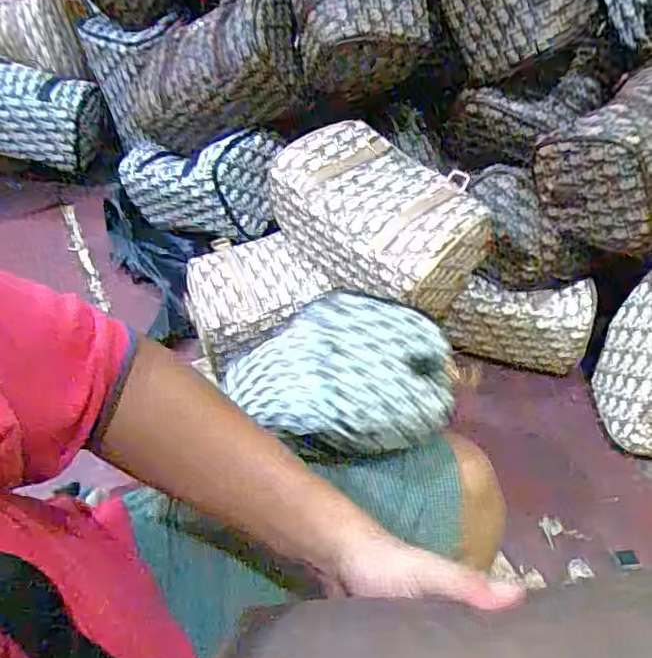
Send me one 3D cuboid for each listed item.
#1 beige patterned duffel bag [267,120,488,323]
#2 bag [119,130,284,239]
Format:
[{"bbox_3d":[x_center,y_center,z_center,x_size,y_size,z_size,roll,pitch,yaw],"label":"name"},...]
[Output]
[{"bbox_3d":[0.060,-0.121,0.708,0.160,0.103,0.233,-35,61,-21],"label":"beige patterned duffel bag"},{"bbox_3d":[-0.172,-0.188,0.840,0.250,0.105,0.102,6,51,34],"label":"bag"}]

